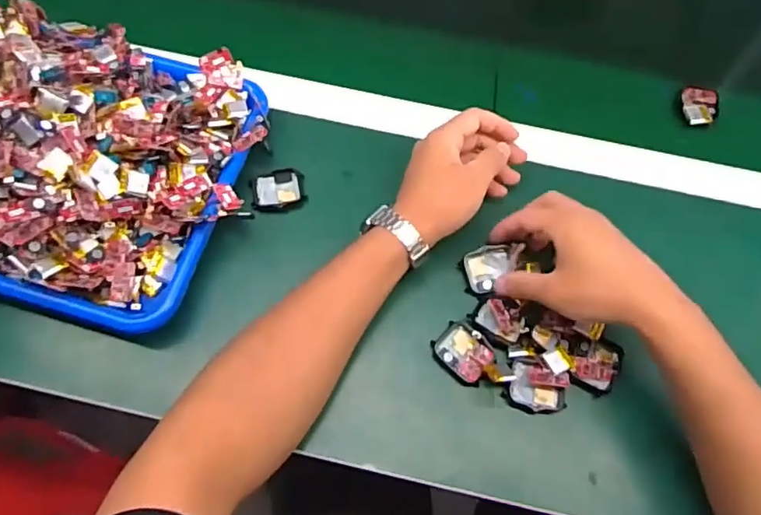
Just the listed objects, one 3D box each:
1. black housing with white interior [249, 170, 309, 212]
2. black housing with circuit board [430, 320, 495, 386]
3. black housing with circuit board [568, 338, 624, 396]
[{"bbox_3d":[-0.092,-0.060,0.514,0.047,0.010,0.040,-12,67,-7],"label":"black housing with white interior"},{"bbox_3d":[0.067,0.076,0.457,0.037,0.009,0.047,-41,73,-18],"label":"black housing with circuit board"},{"bbox_3d":[0.172,0.086,0.453,0.032,0.009,0.046,27,68,10],"label":"black housing with circuit board"}]

